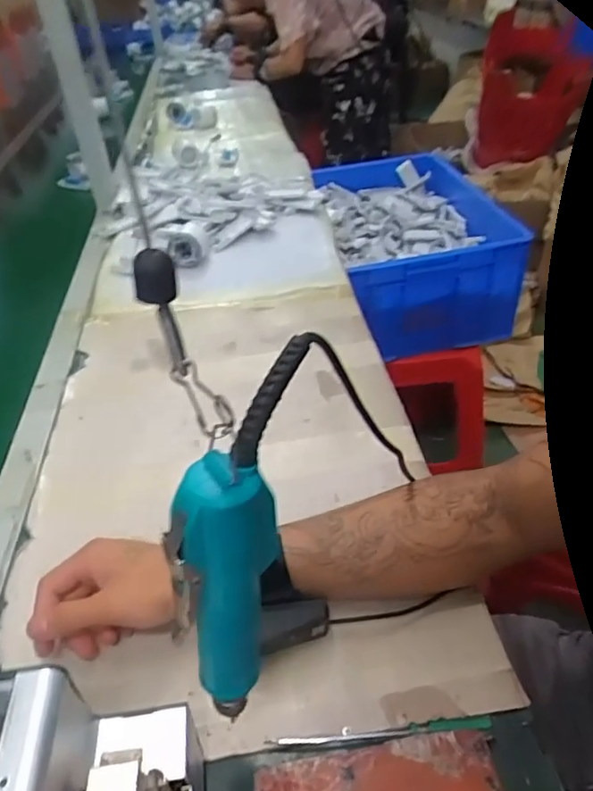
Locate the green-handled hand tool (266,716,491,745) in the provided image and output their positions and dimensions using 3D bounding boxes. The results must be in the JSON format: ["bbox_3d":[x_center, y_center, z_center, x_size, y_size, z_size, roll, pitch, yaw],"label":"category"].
[{"bbox_3d":[0.057,0.229,0.397,0.151,0.009,0.009,-5,40,0],"label":"green-handled hand tool"}]

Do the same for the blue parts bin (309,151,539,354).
[{"bbox_3d":[0.264,-0.340,1.326,0.359,0.211,0.531,-8,40,-3],"label":"blue parts bin"}]

